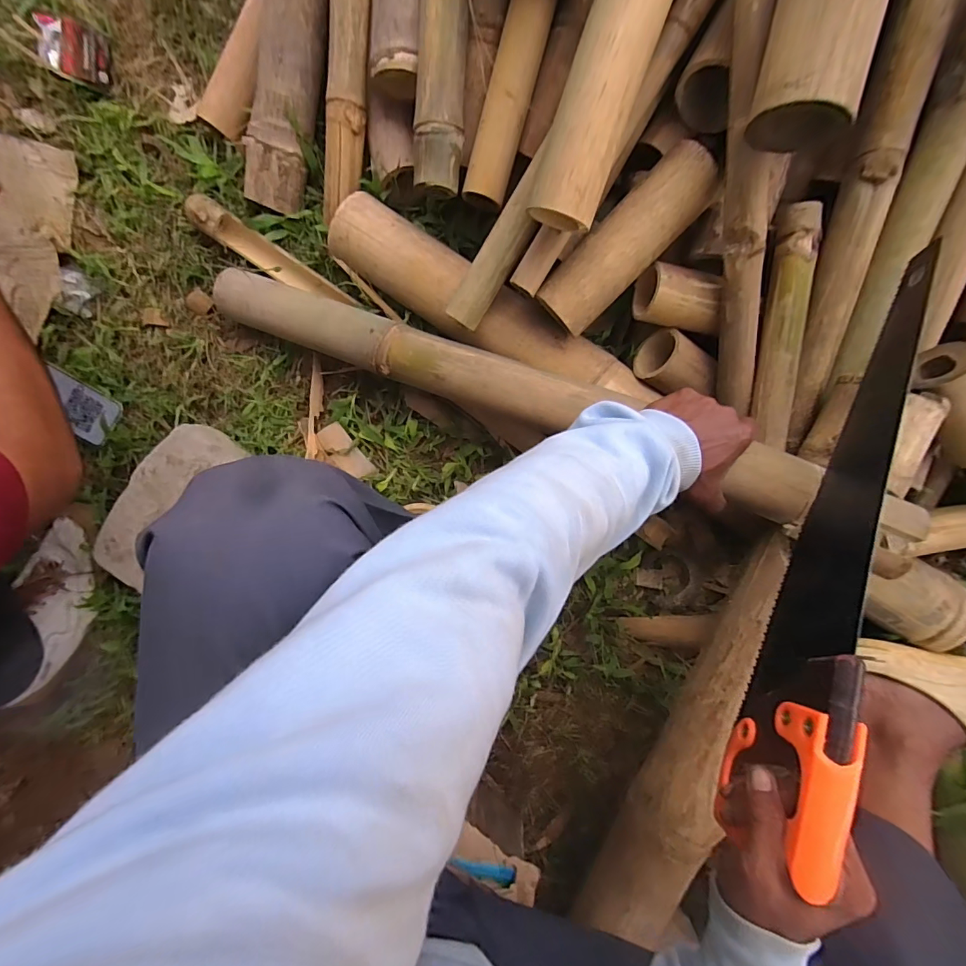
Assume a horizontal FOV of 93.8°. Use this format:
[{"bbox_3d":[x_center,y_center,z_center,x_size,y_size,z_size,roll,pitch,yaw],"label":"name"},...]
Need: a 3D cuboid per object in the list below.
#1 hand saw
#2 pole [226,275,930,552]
[{"bbox_3d":[0.289,0.037,0.377,0.027,0.118,0.476,21,76,5],"label":"hand saw"},{"bbox_3d":[0.031,-0.102,0.496,0.773,0.053,0.069,22,93,13],"label":"pole"}]

